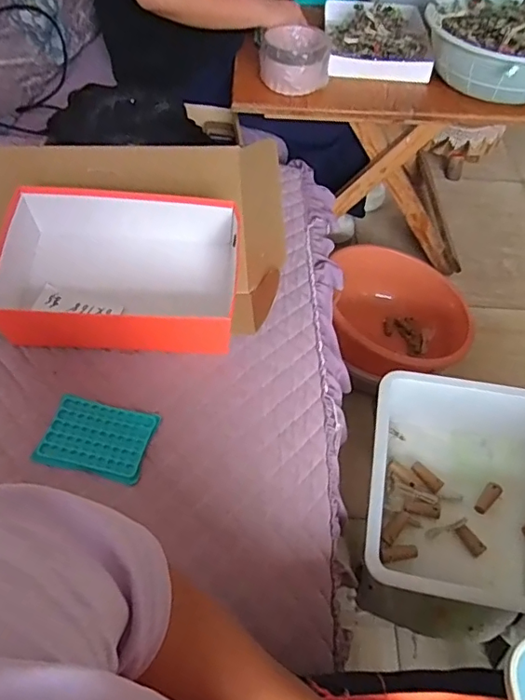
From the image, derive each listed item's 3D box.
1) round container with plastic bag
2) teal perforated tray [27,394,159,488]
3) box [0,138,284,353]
[{"bbox_3d":[0.062,-0.538,0.971,0.125,0.076,0.113,8,54,3],"label":"round container with plastic bag"},{"bbox_3d":[-0.198,0.107,0.634,0.123,0.011,0.089,12,54,6],"label":"teal perforated tray"},{"bbox_3d":[-0.178,-0.148,0.749,0.407,0.136,0.336,-2,54,-5],"label":"box"}]

